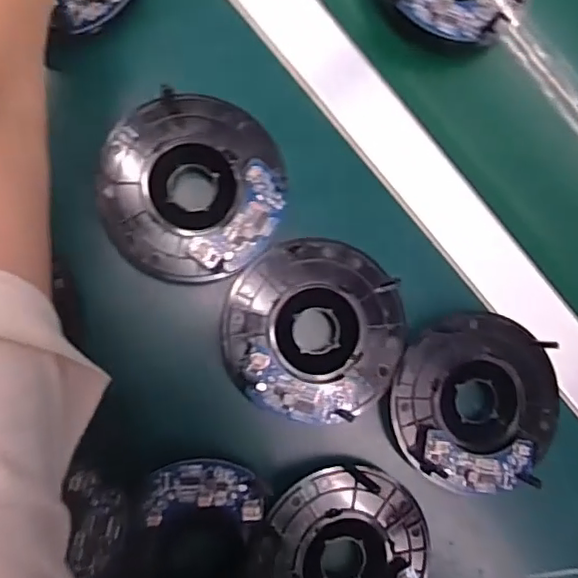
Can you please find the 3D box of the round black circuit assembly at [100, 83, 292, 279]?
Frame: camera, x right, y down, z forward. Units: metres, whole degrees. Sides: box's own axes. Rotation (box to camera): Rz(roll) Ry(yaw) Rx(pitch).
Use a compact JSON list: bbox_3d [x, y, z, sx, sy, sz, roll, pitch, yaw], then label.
[{"bbox_3d":[-0.053,-0.055,0.324,0.100,0.021,0.098,0,87,-9],"label":"round black circuit assembly"}]

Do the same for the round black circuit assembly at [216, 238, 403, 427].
[{"bbox_3d":[0.016,0.023,0.332,0.101,0.020,0.097,0,87,-9],"label":"round black circuit assembly"}]

